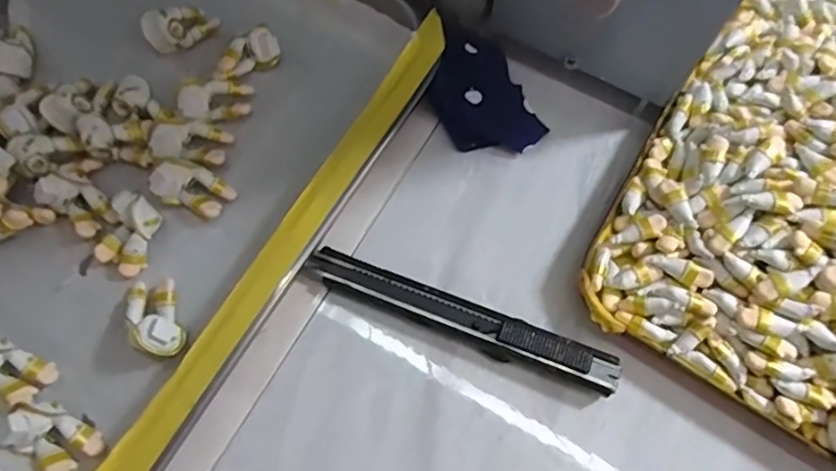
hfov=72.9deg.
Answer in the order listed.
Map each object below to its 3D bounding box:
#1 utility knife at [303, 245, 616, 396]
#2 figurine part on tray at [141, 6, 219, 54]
[{"bbox_3d":[0.016,0.032,0.220,0.123,0.012,0.016,20,70,7],"label":"utility knife"},{"bbox_3d":[-0.109,-0.095,0.260,0.011,0.024,0.030,43,74,14],"label":"figurine part on tray"}]

